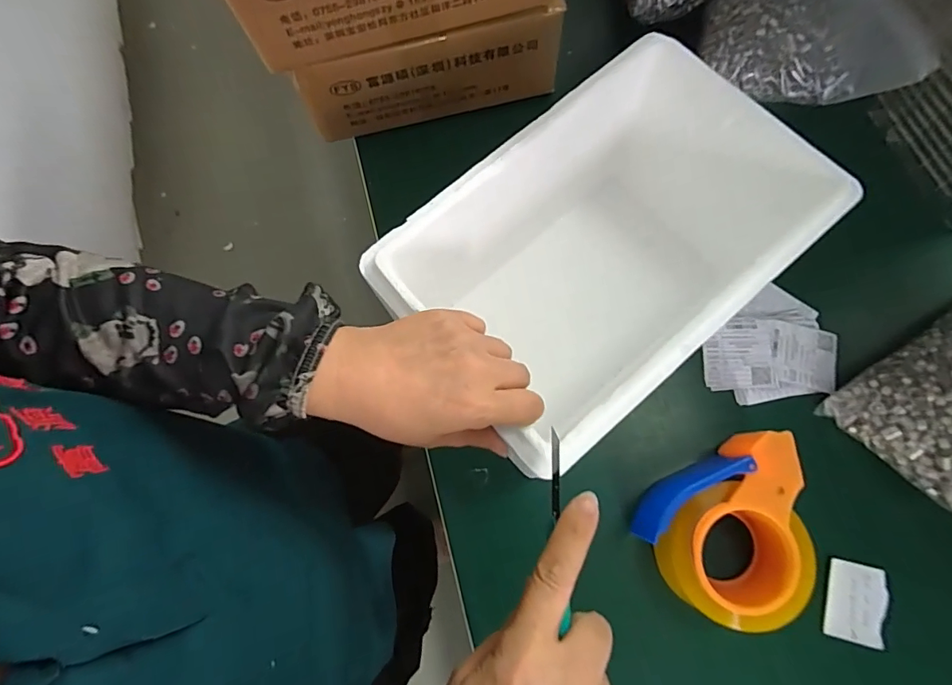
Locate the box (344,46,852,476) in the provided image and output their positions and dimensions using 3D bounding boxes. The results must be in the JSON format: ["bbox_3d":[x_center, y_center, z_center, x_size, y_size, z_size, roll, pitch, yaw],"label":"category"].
[{"bbox_3d":[0.090,-0.057,0.387,0.279,0.165,0.185,-39,78,-9],"label":"box"}]

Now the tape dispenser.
[{"bbox_3d":[0.209,0.147,0.380,0.139,0.058,0.116,-34,77,-8],"label":"tape dispenser"}]

